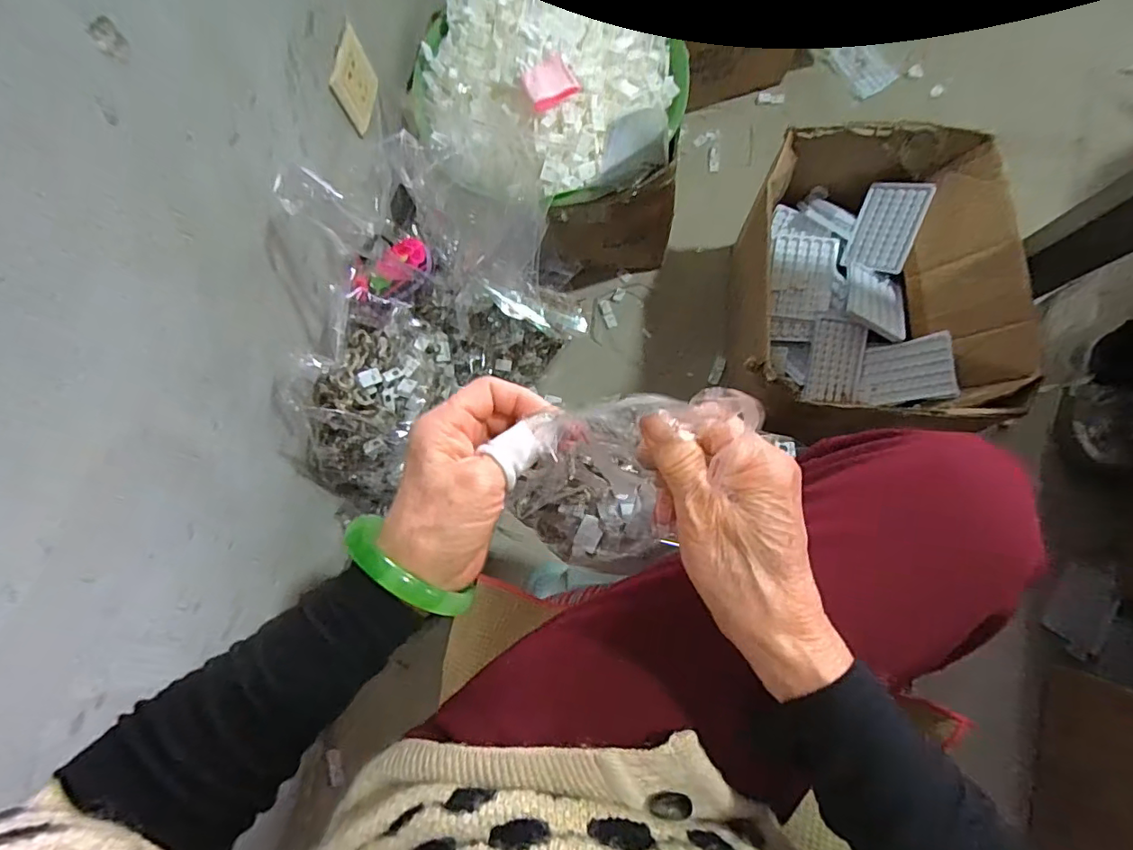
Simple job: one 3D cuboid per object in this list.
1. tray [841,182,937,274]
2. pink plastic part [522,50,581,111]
[{"bbox_3d":[0.491,-0.305,0.825,0.090,0.017,0.131,24,104,38],"label":"tray"},{"bbox_3d":[-0.022,-0.448,0.701,0.064,0.019,0.067,-22,77,-4],"label":"pink plastic part"}]

